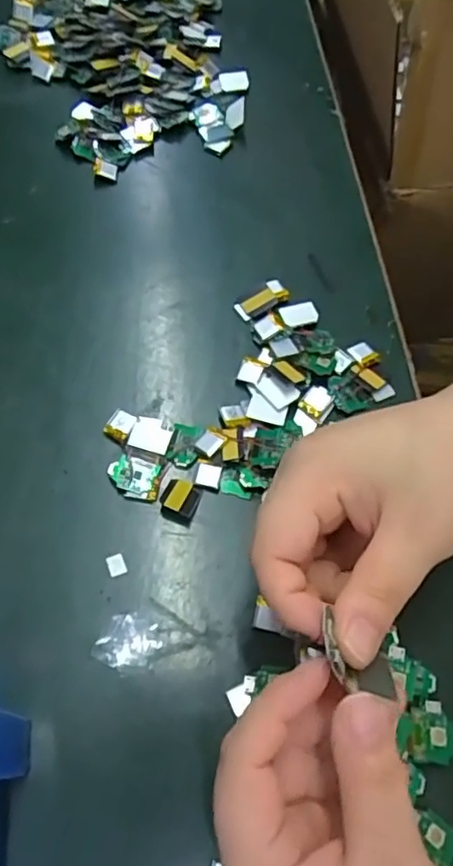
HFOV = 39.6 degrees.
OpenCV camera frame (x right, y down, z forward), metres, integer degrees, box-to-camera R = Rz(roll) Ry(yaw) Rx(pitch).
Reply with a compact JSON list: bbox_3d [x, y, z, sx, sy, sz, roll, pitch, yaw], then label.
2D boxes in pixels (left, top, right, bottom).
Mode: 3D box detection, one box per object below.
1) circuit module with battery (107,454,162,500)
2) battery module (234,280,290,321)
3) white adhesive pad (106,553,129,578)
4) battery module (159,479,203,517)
[{"bbox_3d":[-0.050,0.023,0.338,0.028,0.005,0.021,16,64,5],"label":"circuit module with battery"},{"bbox_3d":[0.023,-0.085,0.399,0.035,0.004,0.016,-31,69,-17],"label":"battery module"},{"bbox_3d":[-0.056,0.066,0.316,0.009,0.004,0.011,-18,65,-11],"label":"white adhesive pad"},{"bbox_3d":[-0.024,0.034,0.335,0.019,0.006,0.018,19,64,7],"label":"battery module"}]

